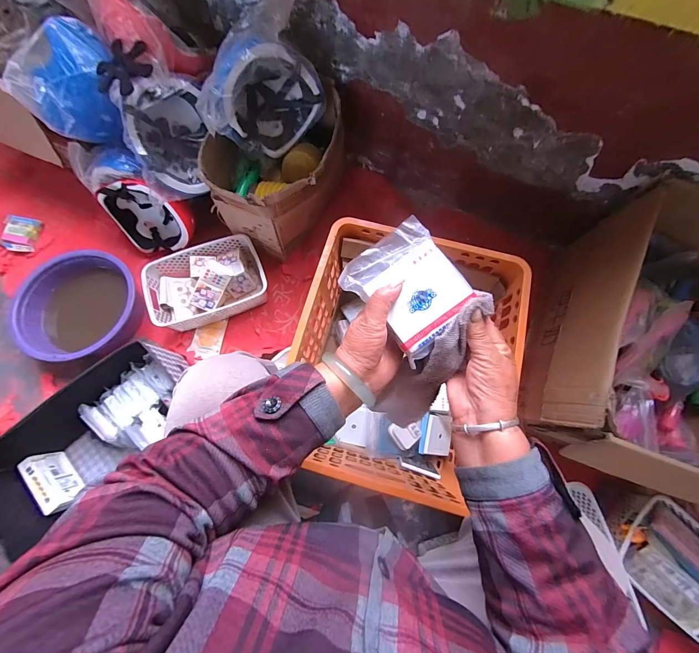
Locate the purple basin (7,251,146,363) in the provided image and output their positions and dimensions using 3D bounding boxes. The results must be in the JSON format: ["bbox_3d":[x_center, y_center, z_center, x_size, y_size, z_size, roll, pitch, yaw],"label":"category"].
[{"bbox_3d":[-0.698,-0.041,0.818,0.291,0.103,0.272,0,75,0],"label":"purple basin"}]

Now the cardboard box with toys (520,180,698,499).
[{"bbox_3d":[0.660,0.018,0.677,0.401,0.291,0.589,17,75,5],"label":"cardboard box with toys"}]

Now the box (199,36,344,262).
[{"bbox_3d":[-0.178,-0.418,0.725,0.272,0.350,0.361,23,76,6],"label":"box"}]

